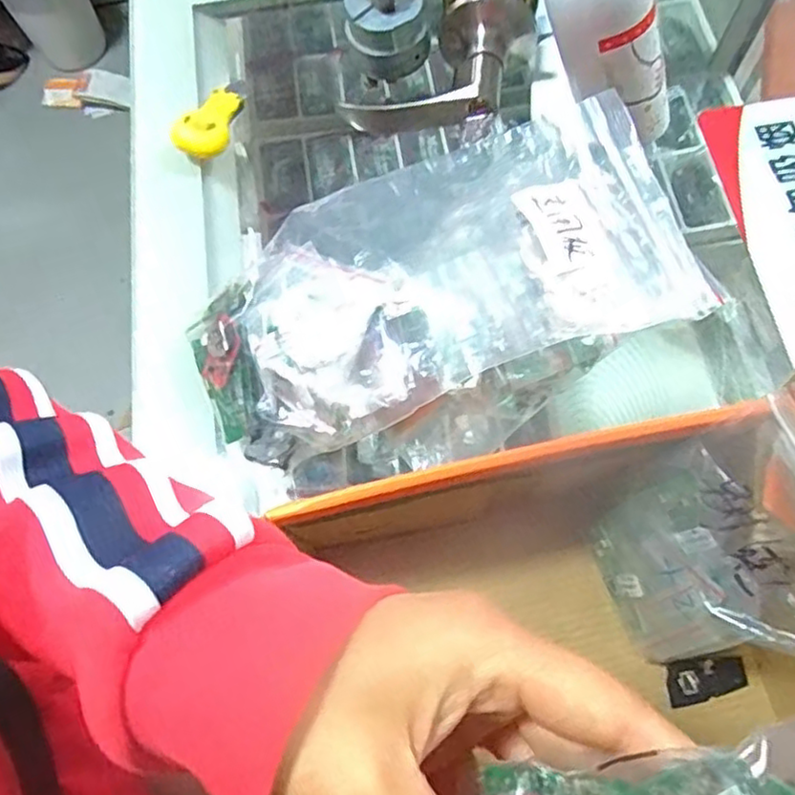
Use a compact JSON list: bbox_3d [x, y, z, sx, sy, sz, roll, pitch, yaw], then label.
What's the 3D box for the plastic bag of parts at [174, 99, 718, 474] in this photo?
[{"bbox_3d":[0.020,-0.061,0.362,0.266,0.060,0.127,-19,70,-4],"label":"plastic bag of parts"}]

